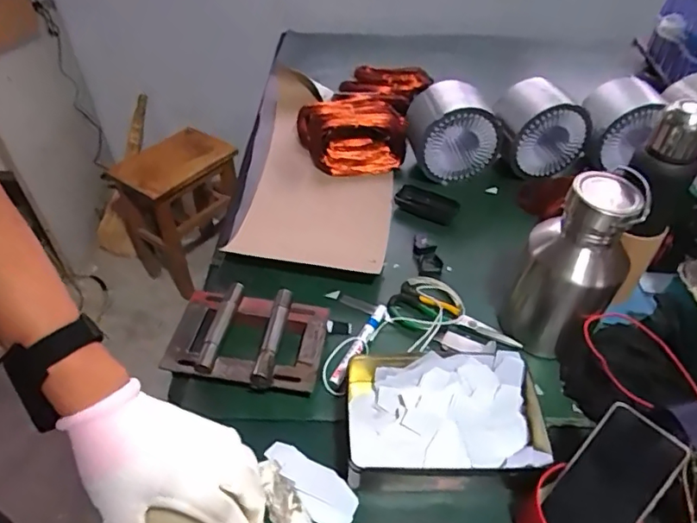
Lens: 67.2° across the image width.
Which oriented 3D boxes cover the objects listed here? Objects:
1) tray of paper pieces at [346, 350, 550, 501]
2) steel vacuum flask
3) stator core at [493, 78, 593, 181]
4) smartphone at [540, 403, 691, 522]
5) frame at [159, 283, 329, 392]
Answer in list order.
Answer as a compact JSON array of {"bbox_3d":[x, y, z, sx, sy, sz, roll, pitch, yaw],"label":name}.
[{"bbox_3d":[0.110,0.182,0.603,0.222,0.064,0.153,1,45,1],"label":"tray of paper pieces"},{"bbox_3d":[0.287,0.008,0.676,0.120,0.234,0.109,27,51,25],"label":"steel vacuum flask"},{"bbox_3d":[0.345,-0.242,0.949,0.165,0.155,0.111,-6,45,-6],"label":"stator core"},{"bbox_3d":[0.261,0.221,0.523,0.076,0.014,0.145,36,94,29],"label":"smartphone"},{"bbox_3d":[-0.130,0.103,0.686,0.193,0.052,0.142,5,45,5],"label":"frame"}]

